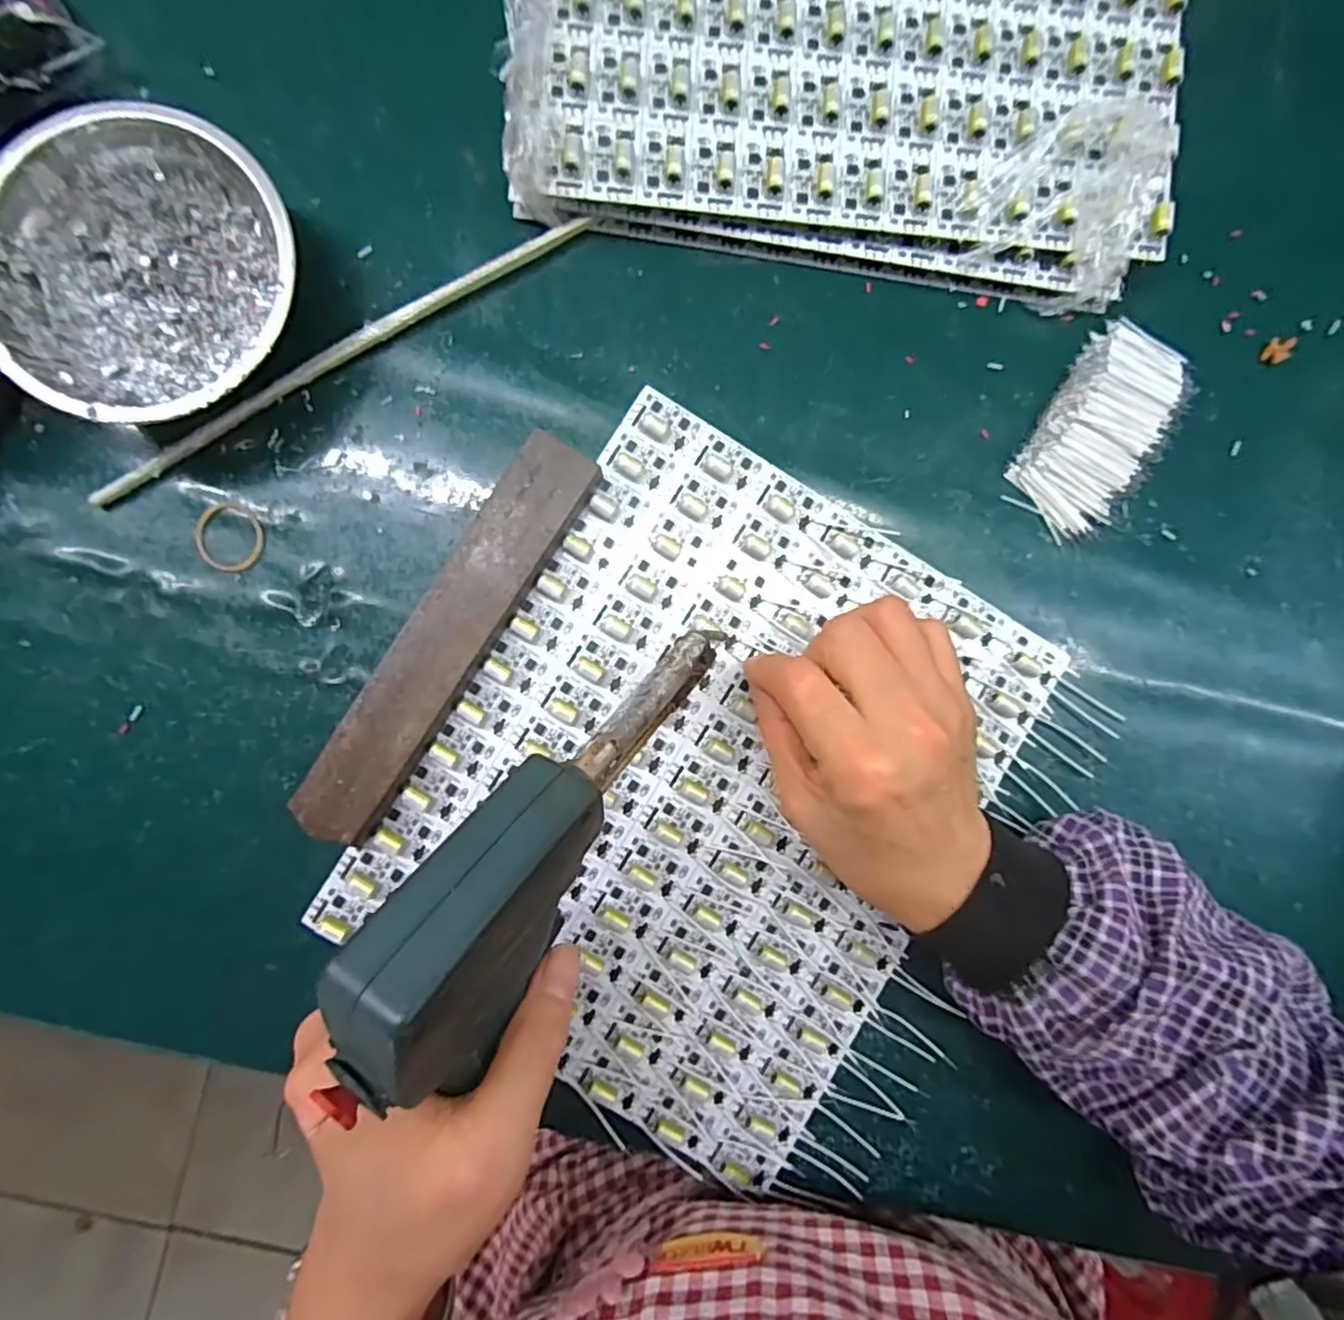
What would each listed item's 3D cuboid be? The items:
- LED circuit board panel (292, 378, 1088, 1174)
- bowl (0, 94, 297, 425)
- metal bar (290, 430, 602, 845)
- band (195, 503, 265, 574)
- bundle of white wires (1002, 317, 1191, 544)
[{"bbox_3d":[0.018,0.058,0.287,0.238,0.009,0.285,32,87,-2],"label":"LED circuit board panel"},{"bbox_3d":[-0.216,-0.157,0.263,0.119,0.039,0.123,0,89,-3],"label":"bowl"},{"bbox_3d":[-0.099,-0.010,0.277,0.035,0.017,0.196,32,87,-2],"label":"metal bar"},{"bbox_3d":[-0.200,-0.055,0.281,0.029,0.004,0.031,0,89,-3],"label":"band"},{"bbox_3d":[0.208,-0.114,0.300,0.051,0.012,0.107,32,87,-2],"label":"bundle of white wires"}]

